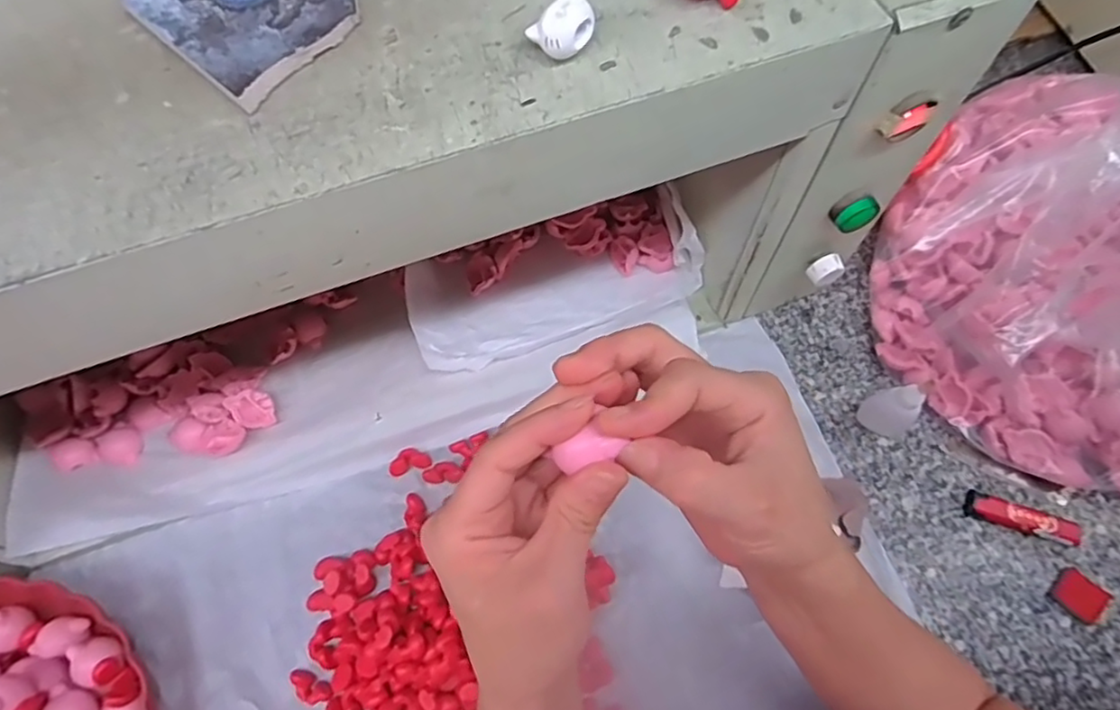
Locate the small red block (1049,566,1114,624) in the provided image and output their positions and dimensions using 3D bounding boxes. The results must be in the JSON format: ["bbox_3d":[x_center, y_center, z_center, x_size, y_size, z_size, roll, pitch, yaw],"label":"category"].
[{"bbox_3d":[0.367,0.169,0.439,0.031,0.006,0.030,37,71,16],"label":"small red block"}]

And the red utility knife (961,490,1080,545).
[{"bbox_3d":[0.342,0.121,0.459,0.079,0.010,0.018,17,66,8],"label":"red utility knife"}]

